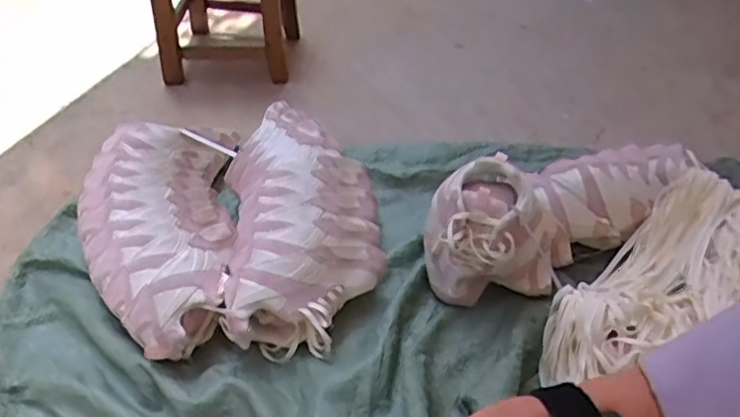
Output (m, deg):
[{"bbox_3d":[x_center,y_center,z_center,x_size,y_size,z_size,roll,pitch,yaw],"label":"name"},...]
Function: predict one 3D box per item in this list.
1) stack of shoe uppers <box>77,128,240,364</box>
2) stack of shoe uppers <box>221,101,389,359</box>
[{"bbox_3d":[-0.336,0.023,1.007,0.233,0.113,0.468,-4,46,-9],"label":"stack of shoe uppers"},{"bbox_3d":[-0.109,0.006,1.059,0.237,0.145,0.494,-3,42,-2],"label":"stack of shoe uppers"}]

